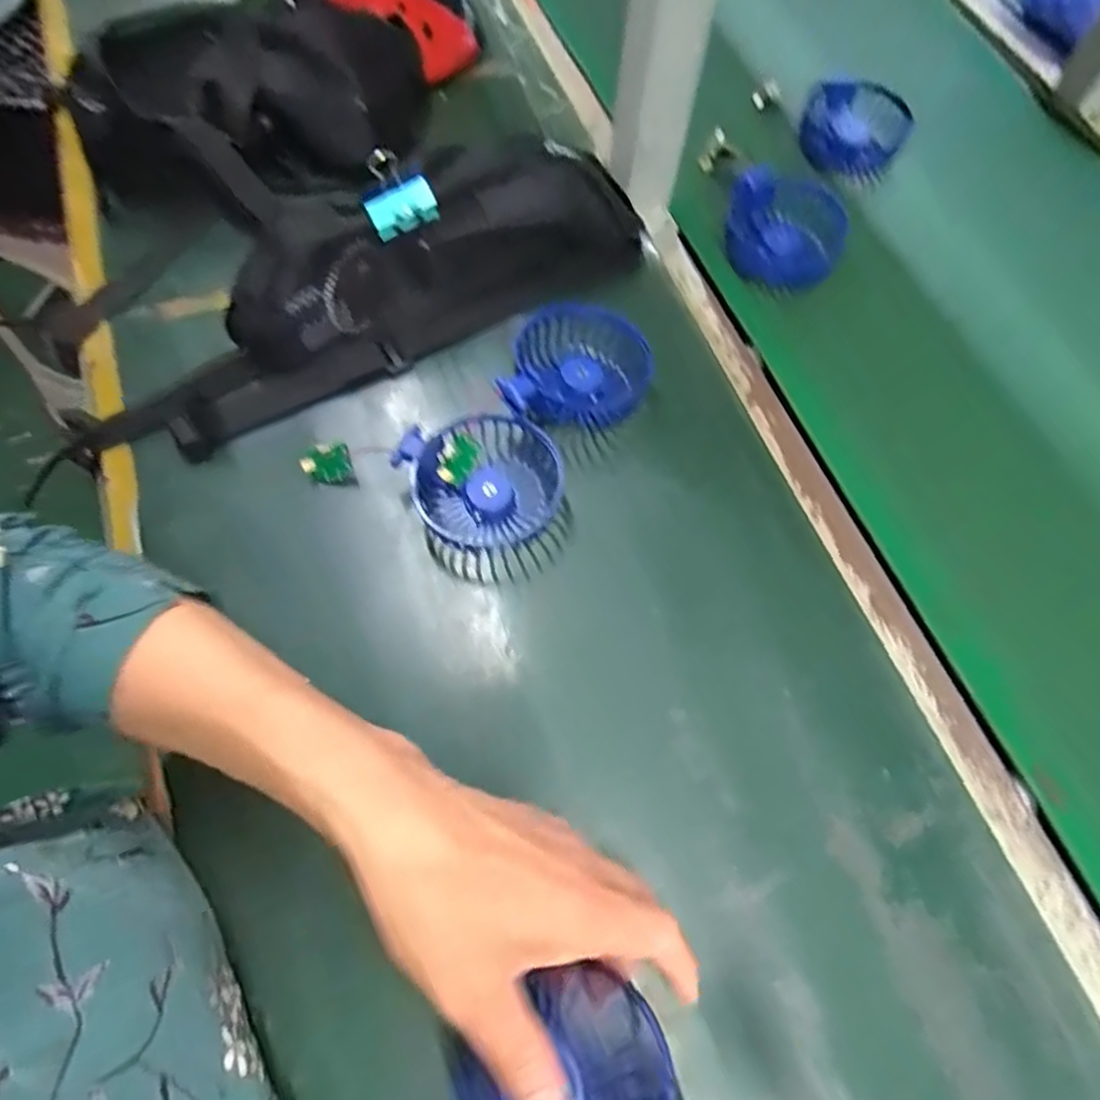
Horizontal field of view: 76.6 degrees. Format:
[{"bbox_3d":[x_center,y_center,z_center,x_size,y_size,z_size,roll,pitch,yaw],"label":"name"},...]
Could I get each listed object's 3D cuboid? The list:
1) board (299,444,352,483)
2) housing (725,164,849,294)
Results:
[{"bbox_3d":[-0.141,-0.054,0.441,0.031,0.009,0.024,-8,110,7],"label":"board"},{"bbox_3d":[0.180,-0.245,0.535,0.083,0.040,0.091,1,66,-2],"label":"housing"}]

